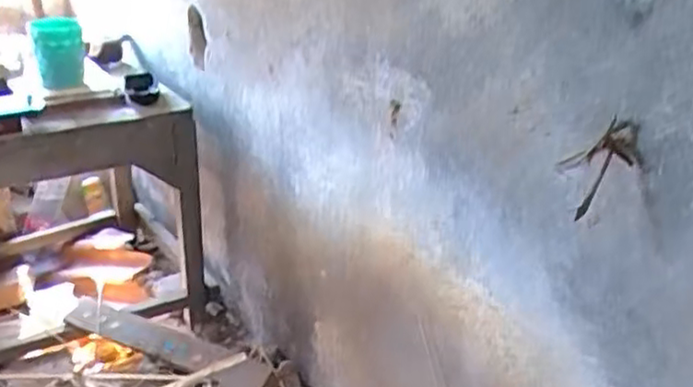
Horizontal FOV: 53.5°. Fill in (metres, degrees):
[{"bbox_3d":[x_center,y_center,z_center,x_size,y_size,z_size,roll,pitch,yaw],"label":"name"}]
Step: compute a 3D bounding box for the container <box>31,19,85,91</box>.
[{"bbox_3d":[-0.487,-0.239,1.172,0.077,0.111,0.078,-10,26,-17],"label":"container"}]

